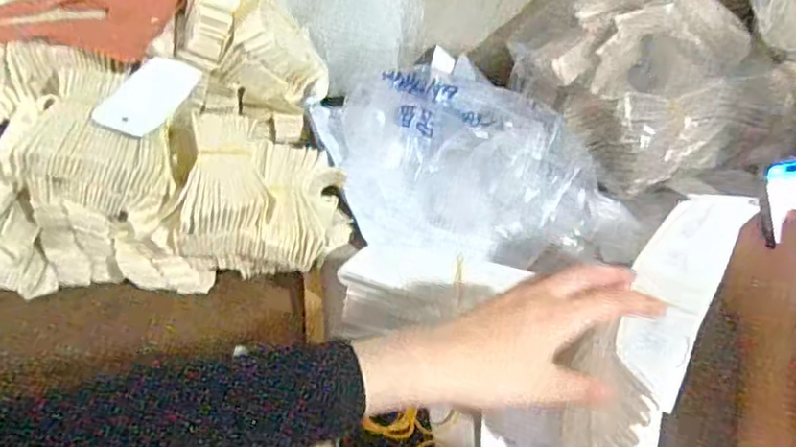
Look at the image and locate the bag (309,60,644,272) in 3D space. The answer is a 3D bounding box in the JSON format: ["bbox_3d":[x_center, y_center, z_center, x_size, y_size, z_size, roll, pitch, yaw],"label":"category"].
[{"bbox_3d":[0.078,-0.069,0.678,0.310,0.096,0.206,0,48,-3],"label":"bag"}]

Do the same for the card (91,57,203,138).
[{"bbox_3d":[-0.222,-0.117,0.580,0.051,0.008,0.117,26,44,-9],"label":"card"}]

